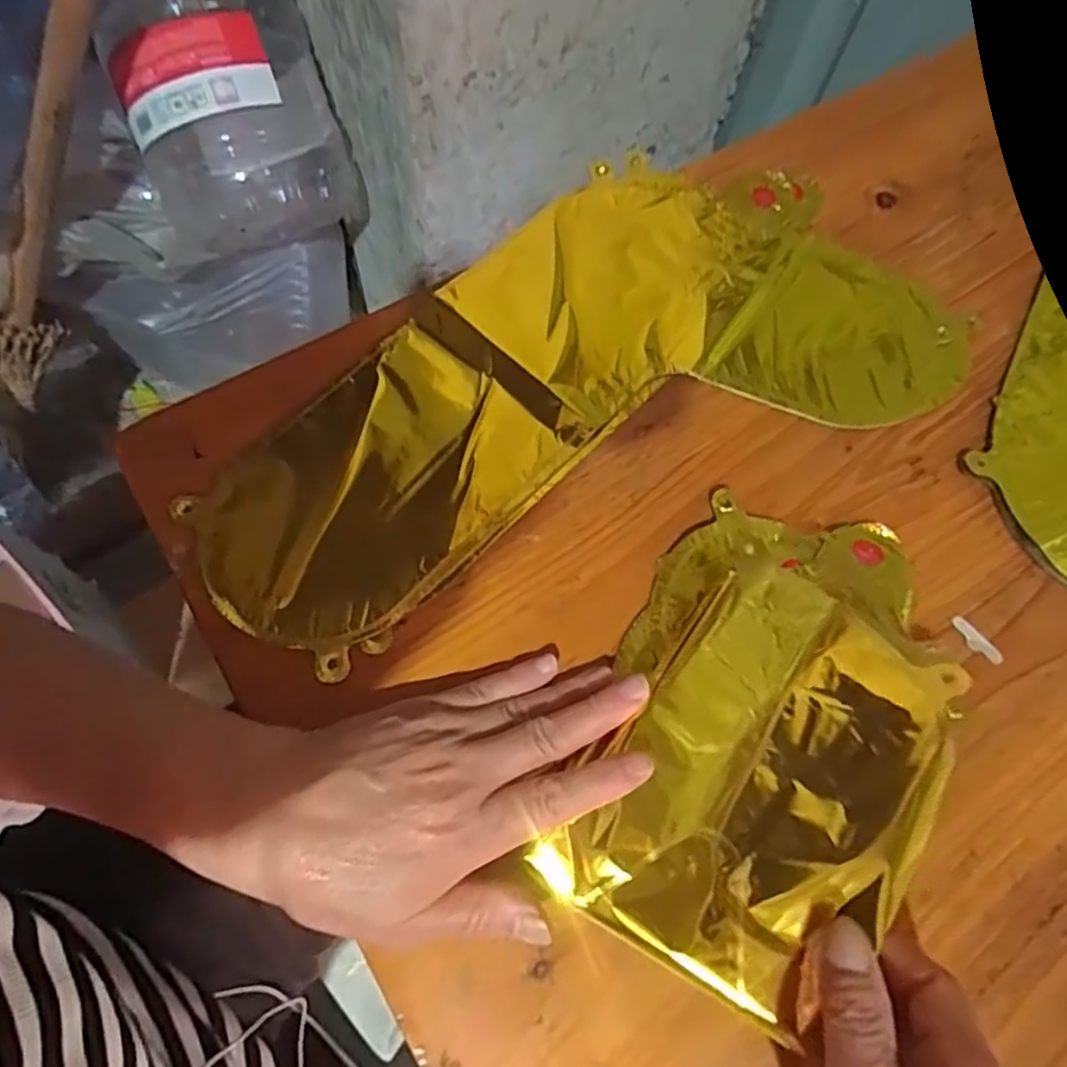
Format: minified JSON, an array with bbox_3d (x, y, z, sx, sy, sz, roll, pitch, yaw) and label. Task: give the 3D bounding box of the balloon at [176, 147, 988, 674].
[{"bbox_3d":[0.024,-0.099,0.378,0.429,0.009,0.205,-24,71,-12],"label":"balloon"}]

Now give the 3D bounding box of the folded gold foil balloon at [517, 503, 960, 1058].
[{"bbox_3d":[0.103,0.081,0.297,0.130,0.033,0.215,28,69,8],"label":"folded gold foil balloon"}]

